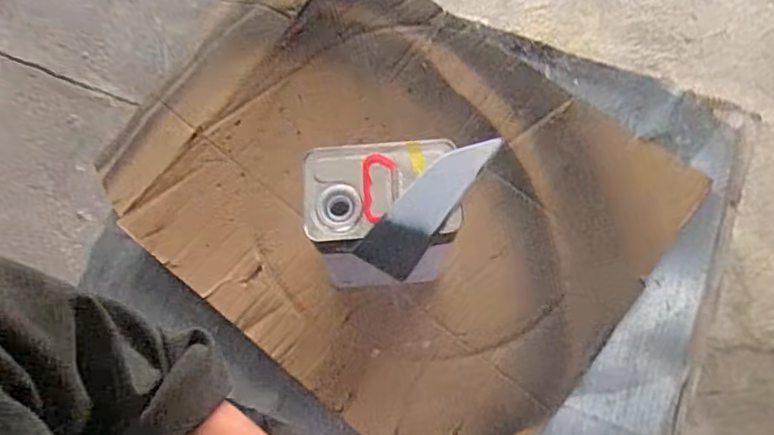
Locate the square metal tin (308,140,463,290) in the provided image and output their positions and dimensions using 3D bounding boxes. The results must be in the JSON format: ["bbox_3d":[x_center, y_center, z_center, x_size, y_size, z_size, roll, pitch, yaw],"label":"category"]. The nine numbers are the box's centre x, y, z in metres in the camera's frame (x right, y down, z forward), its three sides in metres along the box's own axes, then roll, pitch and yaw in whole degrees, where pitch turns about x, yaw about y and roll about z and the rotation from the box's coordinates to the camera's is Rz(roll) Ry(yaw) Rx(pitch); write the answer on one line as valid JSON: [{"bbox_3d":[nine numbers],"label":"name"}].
[{"bbox_3d":[-0.005,0.010,0.741,0.168,0.272,0.120,-2,72,1],"label":"square metal tin"}]

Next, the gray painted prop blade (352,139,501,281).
[{"bbox_3d":[0.046,-0.023,0.611,0.056,0.022,0.188,34,76,11],"label":"gray painted prop blade"}]

